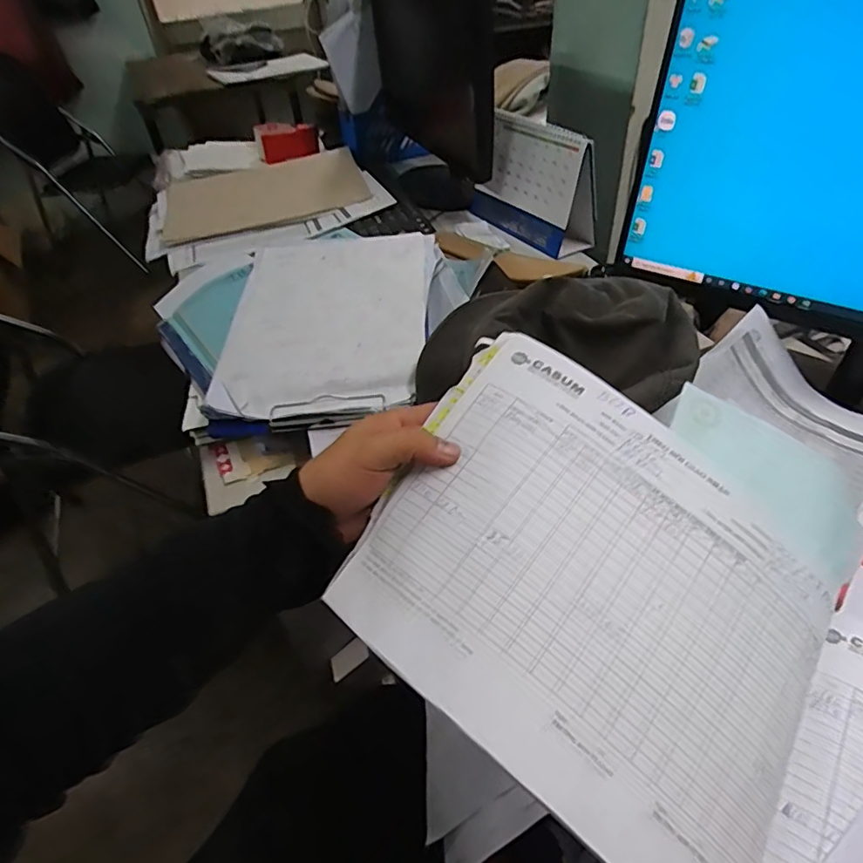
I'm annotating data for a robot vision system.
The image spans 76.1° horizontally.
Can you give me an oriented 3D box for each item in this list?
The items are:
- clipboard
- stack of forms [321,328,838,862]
[{"bbox_3d":[-0.110,-0.133,0.619,0.211,0.026,0.315,2,52,3],"label":"clipboard"},{"bbox_3d":[0.090,0.088,0.311,0.264,0.045,0.208,38,67,12],"label":"stack of forms"}]

